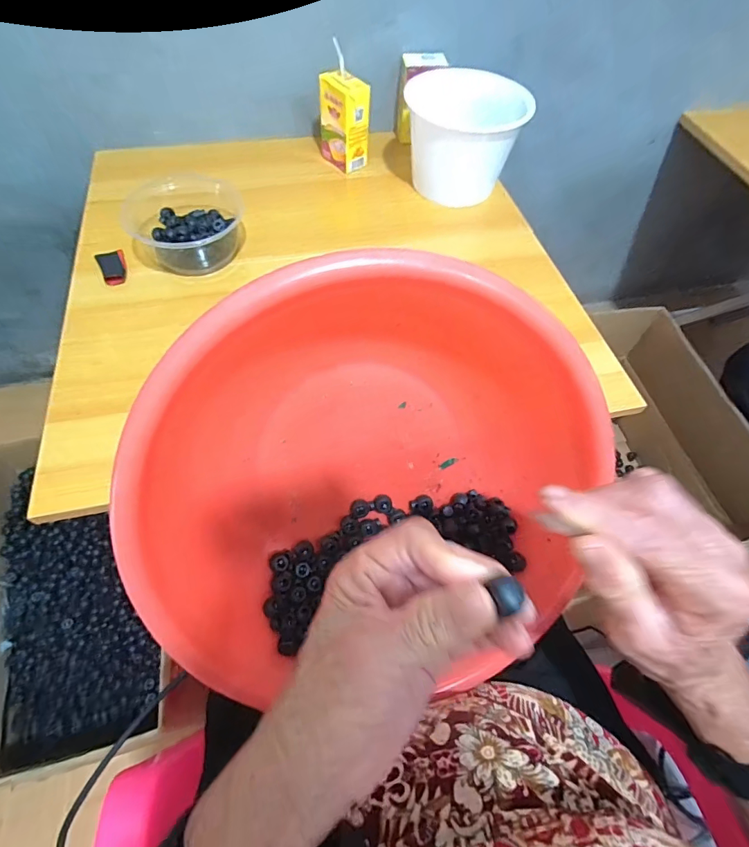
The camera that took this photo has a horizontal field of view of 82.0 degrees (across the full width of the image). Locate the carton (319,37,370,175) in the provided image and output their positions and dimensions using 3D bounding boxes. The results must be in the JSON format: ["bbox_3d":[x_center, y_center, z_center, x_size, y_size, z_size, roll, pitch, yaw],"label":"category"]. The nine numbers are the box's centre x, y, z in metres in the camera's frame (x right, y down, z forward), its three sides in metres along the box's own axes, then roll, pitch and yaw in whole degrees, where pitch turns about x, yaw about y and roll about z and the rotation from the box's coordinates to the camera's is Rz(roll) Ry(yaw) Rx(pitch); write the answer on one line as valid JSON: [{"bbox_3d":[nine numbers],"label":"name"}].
[{"bbox_3d":[-0.043,-0.441,0.623,0.073,0.133,0.047,42,66,19],"label":"carton"}]

